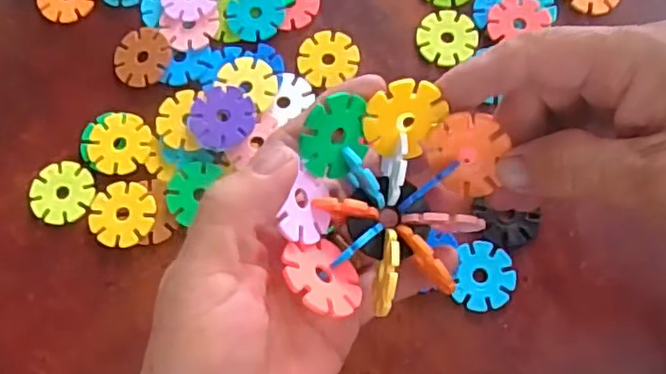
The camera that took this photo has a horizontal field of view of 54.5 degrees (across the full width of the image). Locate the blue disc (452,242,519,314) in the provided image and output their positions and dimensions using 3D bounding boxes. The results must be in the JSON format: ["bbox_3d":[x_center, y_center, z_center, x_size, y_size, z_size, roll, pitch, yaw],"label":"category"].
[{"bbox_3d":[0.071,0.042,0.300,0.027,0.004,0.031,9,74,5],"label":"blue disc"}]

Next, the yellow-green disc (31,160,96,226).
[{"bbox_3d":[-0.134,0.002,0.319,0.030,0.004,0.030,-1,74,2],"label":"yellow-green disc"}]

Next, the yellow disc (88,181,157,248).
[{"bbox_3d":[-0.102,0.013,0.314,0.033,0.004,0.031,-1,74,2],"label":"yellow disc"}]

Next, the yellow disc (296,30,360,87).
[{"bbox_3d":[-0.002,-0.067,0.335,0.030,0.004,0.030,-1,74,2],"label":"yellow disc"}]

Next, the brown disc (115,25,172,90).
[{"bbox_3d":[-0.099,-0.068,0.337,0.030,0.004,0.032,-1,74,2],"label":"brown disc"}]

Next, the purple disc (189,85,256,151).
[{"bbox_3d":[-0.055,-0.034,0.321,0.032,0.006,0.033,-1,74,2],"label":"purple disc"}]

